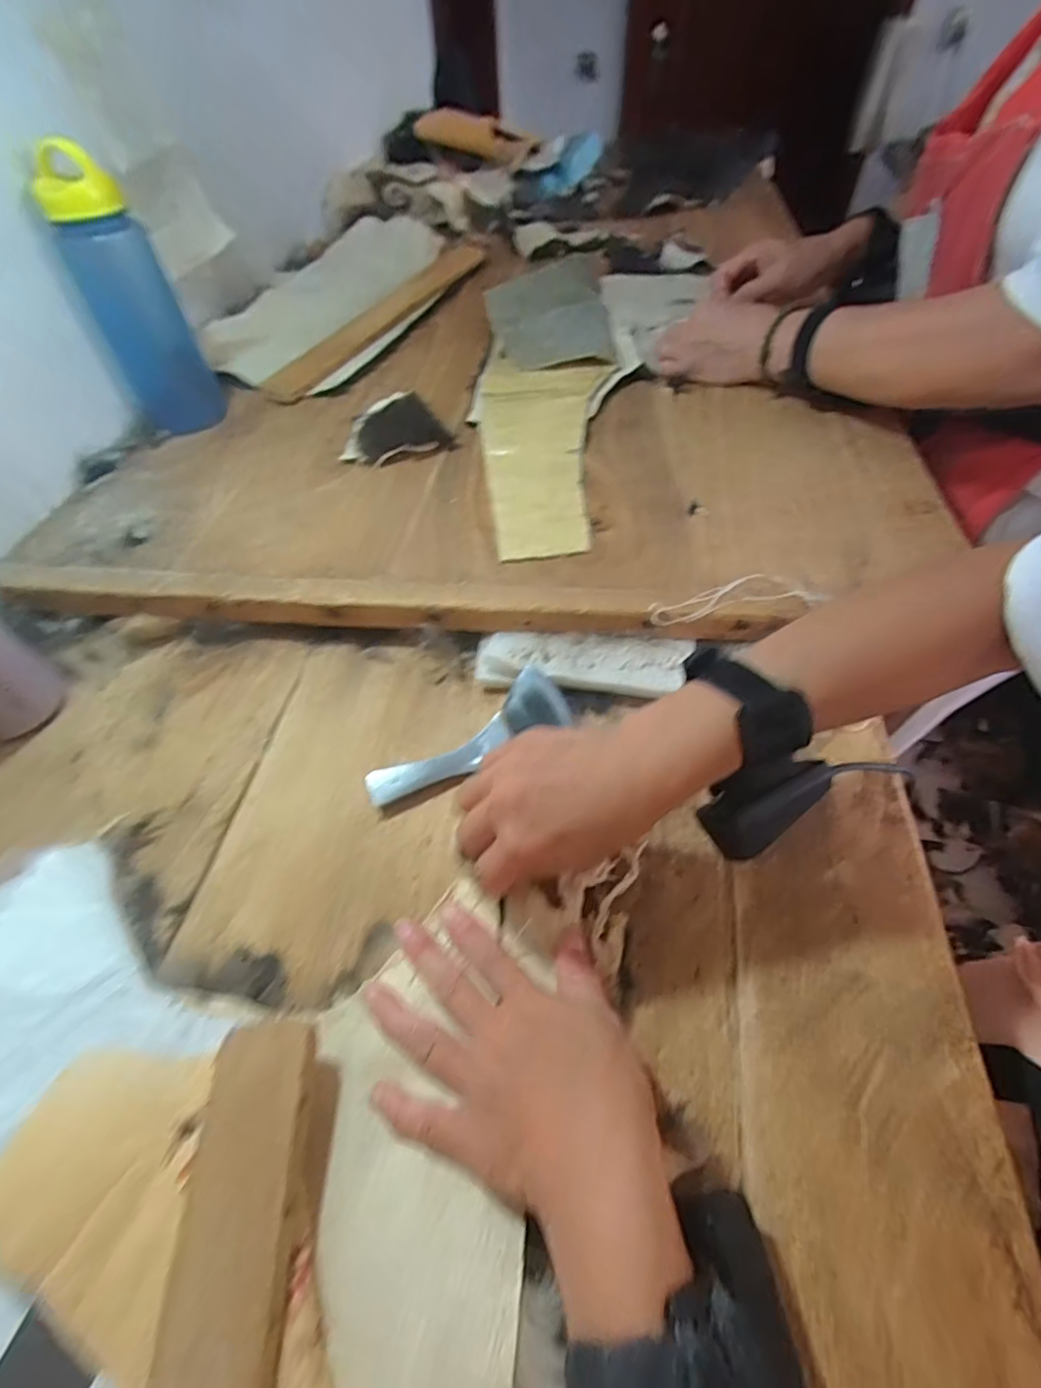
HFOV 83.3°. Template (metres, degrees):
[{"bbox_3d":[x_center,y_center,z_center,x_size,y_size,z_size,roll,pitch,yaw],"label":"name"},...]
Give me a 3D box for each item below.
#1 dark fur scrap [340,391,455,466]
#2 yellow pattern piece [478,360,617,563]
[{"bbox_3d":[-0.123,-0.254,0.563,0.101,0.034,0.066,-17,54,-11],"label":"dark fur scrap"},{"bbox_3d":[0.009,-0.241,0.560,0.132,0.007,0.327,6,53,7],"label":"yellow pattern piece"}]

